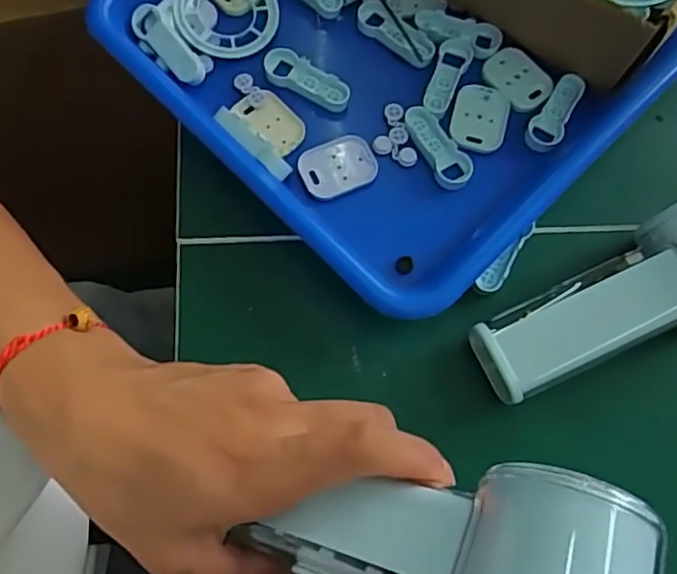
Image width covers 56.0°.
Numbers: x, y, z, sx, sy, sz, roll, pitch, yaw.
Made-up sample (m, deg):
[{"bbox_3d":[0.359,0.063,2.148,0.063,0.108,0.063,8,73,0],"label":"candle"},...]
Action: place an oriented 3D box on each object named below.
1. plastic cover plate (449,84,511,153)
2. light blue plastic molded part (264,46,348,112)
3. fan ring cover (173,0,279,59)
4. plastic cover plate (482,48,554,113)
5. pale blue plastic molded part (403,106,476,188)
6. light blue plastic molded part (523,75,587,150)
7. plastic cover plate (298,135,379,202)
[{"bbox_3d":[0.077,-0.092,0.350,0.030,0.008,0.039,14,71,2],"label":"plastic cover plate"},{"bbox_3d":[-0.018,-0.115,0.350,0.050,0.006,0.019,28,72,7],"label":"light blue plastic molded part"},{"bbox_3d":[-0.062,-0.156,0.357,0.059,0.013,0.053,-22,73,-10],"label":"fan ring cover"},{"bbox_3d":[0.100,-0.117,0.357,0.039,0.006,0.028,44,74,12],"label":"plastic cover plate"},{"bbox_3d":[0.054,-0.076,0.342,0.020,0.009,0.049,-26,74,-11],"label":"pale blue plastic molded part"},{"bbox_3d":[0.119,-0.095,0.348,0.018,0.005,0.047,33,85,8],"label":"light blue plastic molded part"},{"bbox_3d":[0.000,-0.064,0.339,0.041,0.005,0.029,-27,74,-11],"label":"plastic cover plate"}]

